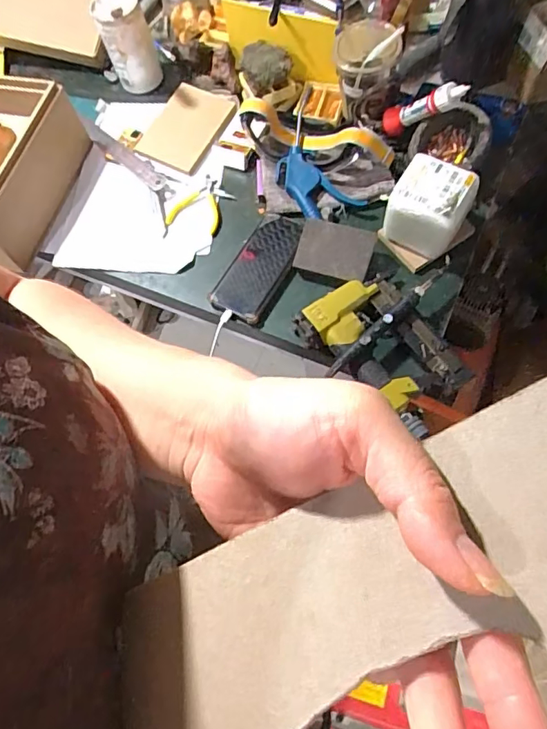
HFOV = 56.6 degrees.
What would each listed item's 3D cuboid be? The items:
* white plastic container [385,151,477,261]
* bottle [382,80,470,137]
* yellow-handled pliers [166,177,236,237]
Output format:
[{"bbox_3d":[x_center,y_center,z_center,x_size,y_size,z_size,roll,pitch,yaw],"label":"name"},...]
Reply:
[{"bbox_3d":[0.196,-0.201,0.650,0.097,0.082,0.091,28,64,19],"label":"white plastic container"},{"bbox_3d":[0.202,-0.349,0.686,0.035,0.035,0.121,-46,24,-22],"label":"bottle"},{"bbox_3d":[-0.110,-0.232,0.761,0.079,0.023,0.107,20,61,15],"label":"yellow-handled pliers"}]

